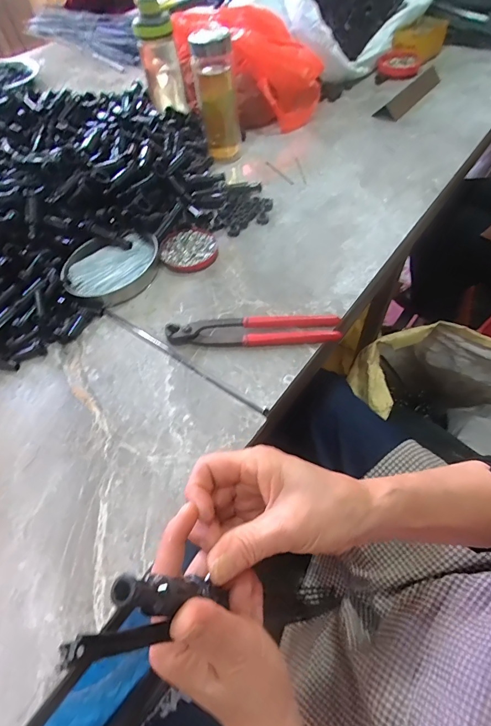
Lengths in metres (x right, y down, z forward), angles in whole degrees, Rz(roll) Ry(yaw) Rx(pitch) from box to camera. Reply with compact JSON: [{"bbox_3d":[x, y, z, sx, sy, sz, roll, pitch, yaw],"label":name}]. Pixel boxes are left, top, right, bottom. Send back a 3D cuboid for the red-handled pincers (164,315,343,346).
[{"bbox_3d":[0.009,-0.036,0.452,0.200,0.018,0.039,-3,56,0],"label":"red-handled pincers"}]

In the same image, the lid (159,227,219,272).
[{"bbox_3d":[-0.081,-0.164,0.546,0.080,0.009,0.077,-1,56,1],"label":"lid"}]

